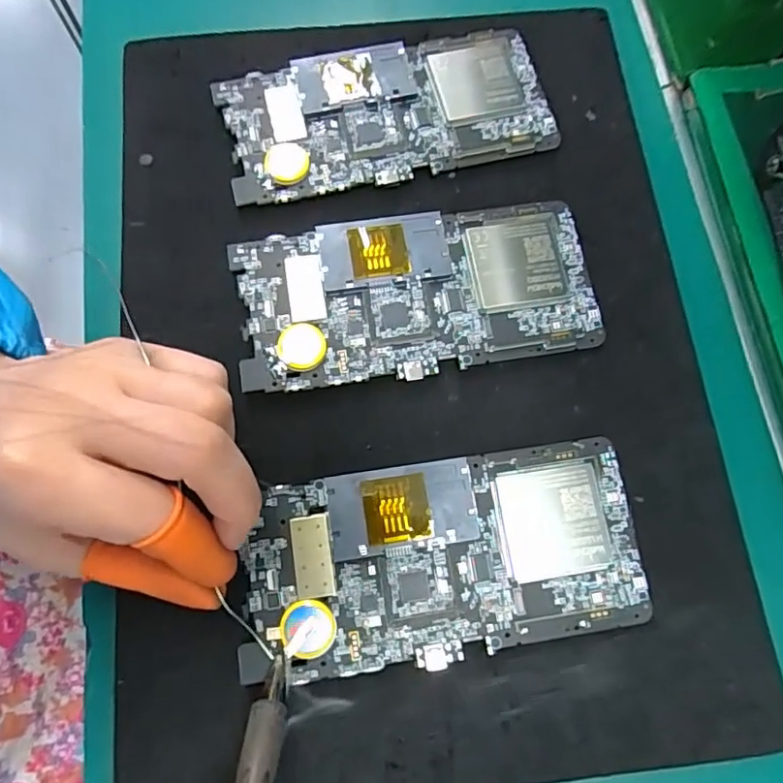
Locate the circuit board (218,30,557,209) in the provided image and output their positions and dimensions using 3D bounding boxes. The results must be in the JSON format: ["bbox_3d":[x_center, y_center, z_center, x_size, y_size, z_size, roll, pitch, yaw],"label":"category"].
[{"bbox_3d":[-0.002,-0.132,0.262,0.149,0.008,0.069,-11,76,-5],"label":"circuit board"}]

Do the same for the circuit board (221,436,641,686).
[{"bbox_3d":[0.019,0.064,0.215,0.152,0.012,0.071,-8,76,-4],"label":"circuit board"}]

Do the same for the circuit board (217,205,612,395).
[{"bbox_3d":[0.011,-0.043,0.241,0.151,0.009,0.070,-7,76,-4],"label":"circuit board"}]

